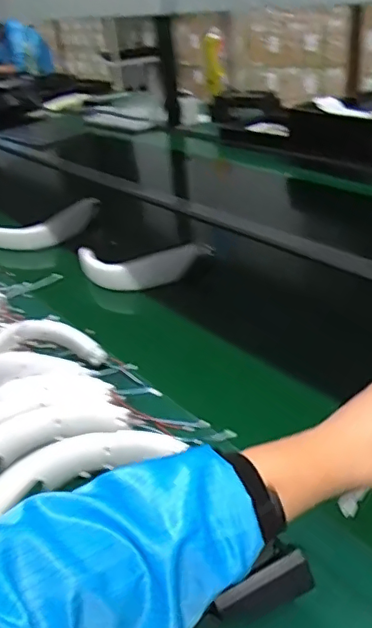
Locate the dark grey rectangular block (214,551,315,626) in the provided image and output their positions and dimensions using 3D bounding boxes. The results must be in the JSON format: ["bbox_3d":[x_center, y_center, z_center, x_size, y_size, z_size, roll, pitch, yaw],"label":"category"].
[{"bbox_3d":[0.052,0.182,0.369,0.068,0.033,0.012,-16,32,-17],"label":"dark grey rectangular block"}]

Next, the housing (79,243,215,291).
[{"bbox_3d":[-0.072,-0.079,0.947,0.221,0.067,0.068,-1,31,9],"label":"housing"}]

